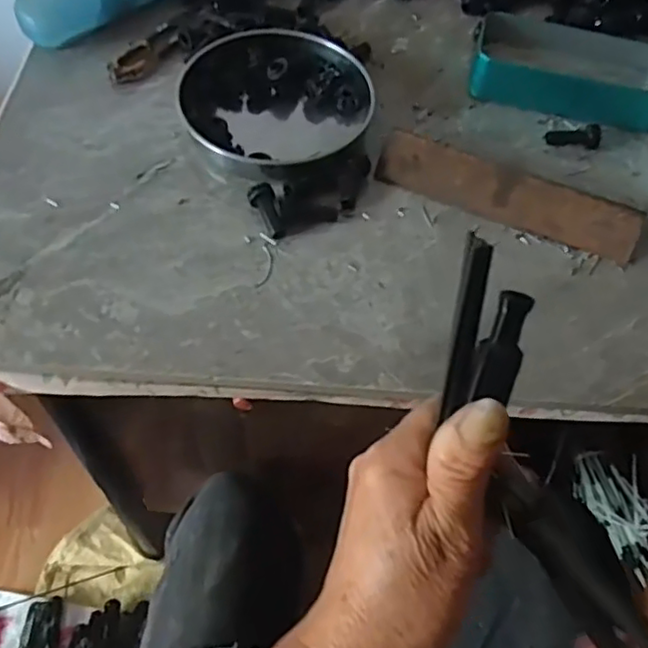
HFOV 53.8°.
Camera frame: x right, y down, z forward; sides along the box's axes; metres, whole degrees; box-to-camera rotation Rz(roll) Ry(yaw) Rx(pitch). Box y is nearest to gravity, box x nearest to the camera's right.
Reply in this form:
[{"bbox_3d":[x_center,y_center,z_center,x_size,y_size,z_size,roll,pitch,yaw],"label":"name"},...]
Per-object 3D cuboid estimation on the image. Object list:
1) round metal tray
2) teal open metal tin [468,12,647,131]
[{"bbox_3d":[-0.034,-0.161,0.468,0.134,0.026,0.133,2,58,-3],"label":"round metal tray"},{"bbox_3d":[0.196,-0.203,0.506,0.152,0.029,0.074,14,58,4],"label":"teal open metal tin"}]

